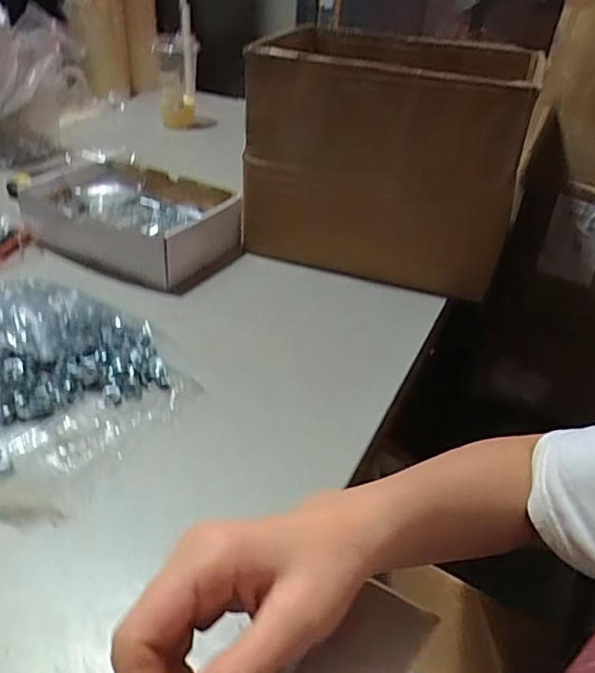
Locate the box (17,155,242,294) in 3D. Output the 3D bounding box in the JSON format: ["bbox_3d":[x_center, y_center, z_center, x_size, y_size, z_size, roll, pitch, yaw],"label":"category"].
[{"bbox_3d":[-0.209,-0.159,0.769,0.251,0.077,0.178,22,38,24],"label":"box"}]

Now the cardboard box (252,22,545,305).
[{"bbox_3d":[0.109,-0.238,0.773,0.318,0.252,0.245,10,35,8],"label":"cardboard box"}]

